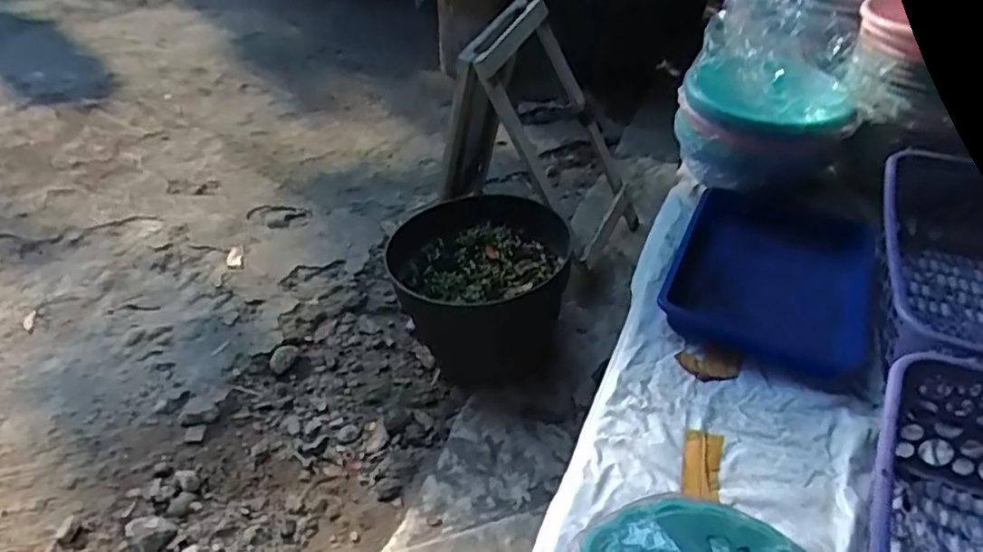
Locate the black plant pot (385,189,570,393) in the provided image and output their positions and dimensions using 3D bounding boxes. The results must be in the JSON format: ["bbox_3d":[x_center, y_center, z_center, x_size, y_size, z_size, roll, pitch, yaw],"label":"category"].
[{"bbox_3d":[-0.027,0.045,1.475,0.355,0.309,0.320,2,38,1],"label":"black plant pot"}]

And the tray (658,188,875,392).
[{"bbox_3d":[0.413,-0.012,1.042,0.265,0.056,0.378,15,39,20],"label":"tray"}]

